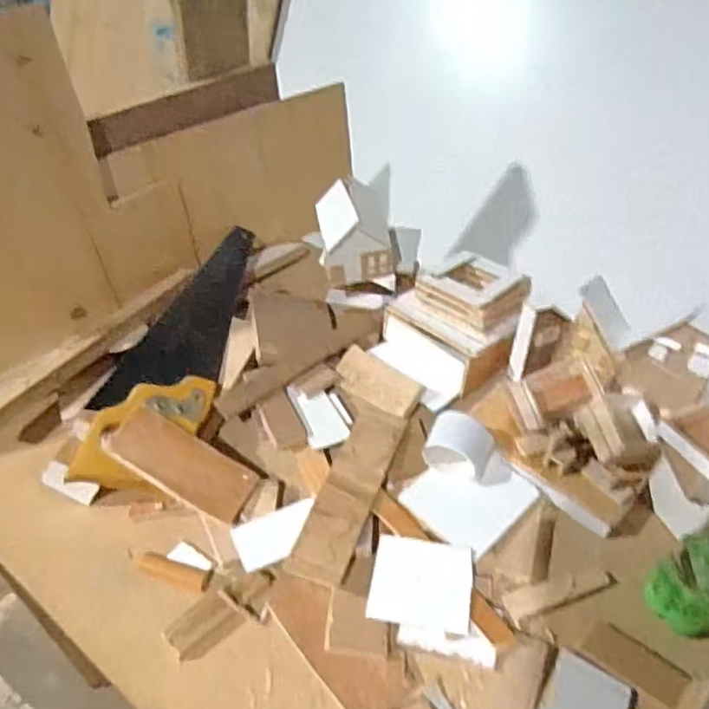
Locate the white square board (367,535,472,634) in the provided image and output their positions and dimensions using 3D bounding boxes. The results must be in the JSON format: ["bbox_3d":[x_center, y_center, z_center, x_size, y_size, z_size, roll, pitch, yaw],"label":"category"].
[{"bbox_3d":[0.057,0.192,0.530,0.083,0.010,0.074,7,45,8],"label":"white square board"}]

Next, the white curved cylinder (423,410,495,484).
[{"bbox_3d":[0.104,0.090,0.612,0.062,0.038,0.060,17,47,17],"label":"white curved cylinder"}]

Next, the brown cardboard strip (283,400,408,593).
[{"bbox_3d":[-0.001,0.125,0.592,0.052,0.023,0.196,14,46,14],"label":"brown cardboard strip"}]

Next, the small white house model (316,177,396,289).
[{"bbox_3d":[-0.003,-0.147,0.741,0.081,0.087,0.095,-8,45,-7],"label":"small white house model"}]

